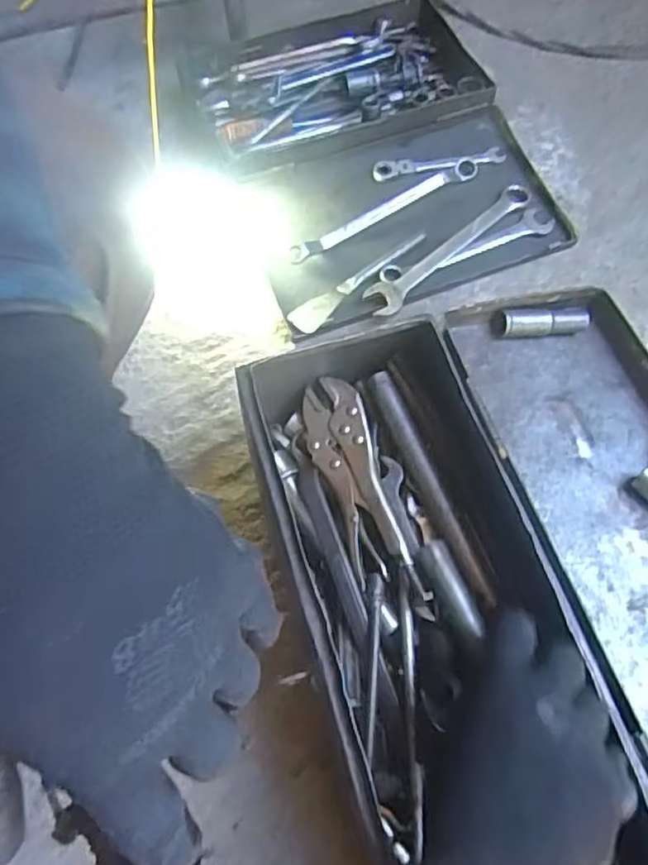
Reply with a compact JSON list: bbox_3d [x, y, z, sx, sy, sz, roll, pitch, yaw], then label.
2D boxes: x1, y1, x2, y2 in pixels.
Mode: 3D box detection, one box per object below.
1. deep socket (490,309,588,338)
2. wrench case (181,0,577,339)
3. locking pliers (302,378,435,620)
[{"bbox_3d":[0.179,-0.091,0.545,0.085,0.018,0.020,-5,64,-16],"label":"deep socket"},{"bbox_3d":[0.054,-0.323,0.758,0.337,0.067,0.407,-21,66,-8],"label":"wrench case"},{"bbox_3d":[0.027,0.047,0.513,0.047,0.019,0.200,-16,65,-6],"label":"locking pliers"}]

